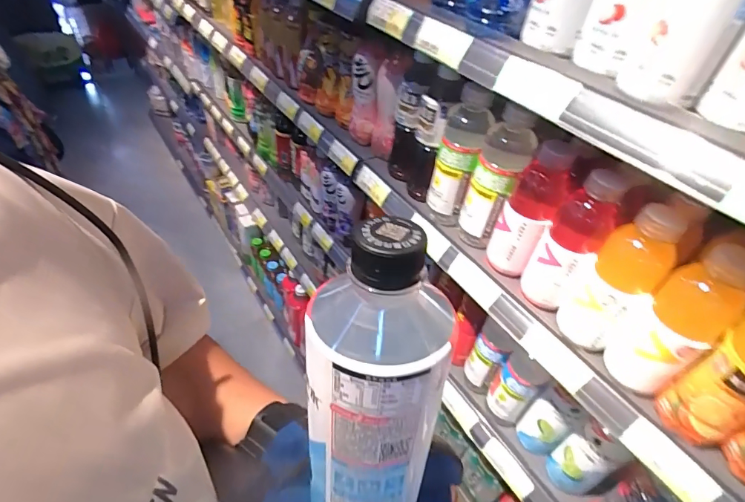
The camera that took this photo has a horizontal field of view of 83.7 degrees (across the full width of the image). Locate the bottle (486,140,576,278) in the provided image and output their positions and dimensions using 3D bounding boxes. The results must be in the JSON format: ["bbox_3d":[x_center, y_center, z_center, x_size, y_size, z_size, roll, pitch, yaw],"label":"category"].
[{"bbox_3d":[0.201,-0.044,0.546,0.068,0.184,0.058,23,46,19],"label":"bottle"}]

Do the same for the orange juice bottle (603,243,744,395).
[{"bbox_3d":[0.313,0.071,0.430,0.063,0.185,0.074,-23,50,-26],"label":"orange juice bottle"}]

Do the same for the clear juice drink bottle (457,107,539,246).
[{"bbox_3d":[0.170,-0.096,0.583,0.071,0.203,0.061,20,45,15],"label":"clear juice drink bottle"}]

